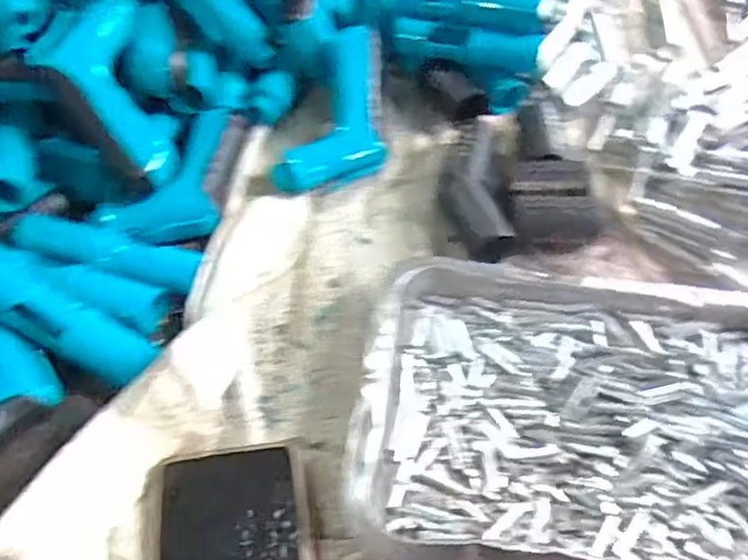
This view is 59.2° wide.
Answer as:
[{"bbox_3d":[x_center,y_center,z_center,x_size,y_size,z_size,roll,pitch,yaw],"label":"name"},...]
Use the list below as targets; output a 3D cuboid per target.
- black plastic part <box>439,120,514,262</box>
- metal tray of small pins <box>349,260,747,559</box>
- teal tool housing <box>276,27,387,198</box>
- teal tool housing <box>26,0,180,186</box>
[{"bbox_3d":[0.070,-0.063,0.469,0.041,0.025,0.118,0,53,0],"label":"black plastic part"},{"bbox_3d":[0.115,0.074,0.360,0.236,0.030,0.171,8,53,6],"label":"metal tray of small pins"},{"bbox_3d":[-0.021,-0.125,0.496,0.070,0.039,0.137,16,83,13],"label":"teal tool housing"},{"bbox_3d":[-0.179,-0.130,0.443,0.071,0.033,0.143,-21,84,-15],"label":"teal tool housing"}]

